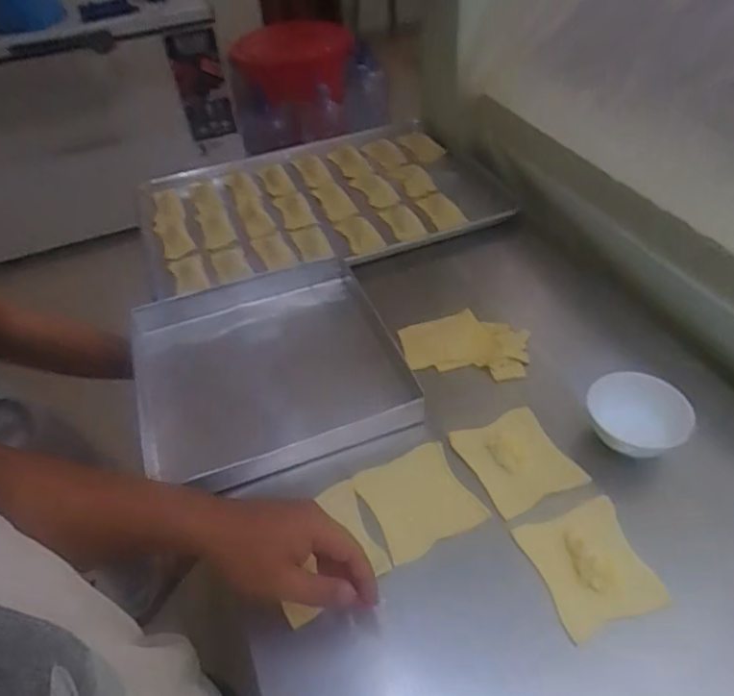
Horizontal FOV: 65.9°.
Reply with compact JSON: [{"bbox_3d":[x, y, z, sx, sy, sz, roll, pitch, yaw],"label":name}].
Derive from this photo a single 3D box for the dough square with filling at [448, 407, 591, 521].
[{"bbox_3d":[0.160,0.119,0.612,0.099,0.006,0.111,-24,55,-16],"label":"dough square with filling"}]

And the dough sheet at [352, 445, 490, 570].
[{"bbox_3d":[0.052,0.155,0.586,0.102,0.009,0.102,-24,54,-14],"label":"dough sheet"}]

